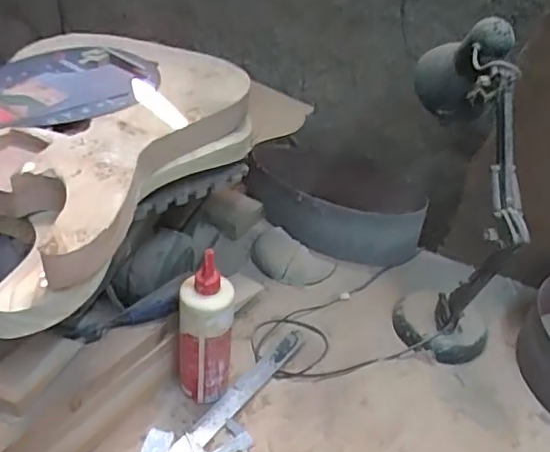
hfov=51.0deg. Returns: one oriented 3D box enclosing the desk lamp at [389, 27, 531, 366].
[{"bbox_3d":[0.277,-0.042,0.842,0.153,0.445,0.291,5,38,0],"label":"desk lamp"}]

